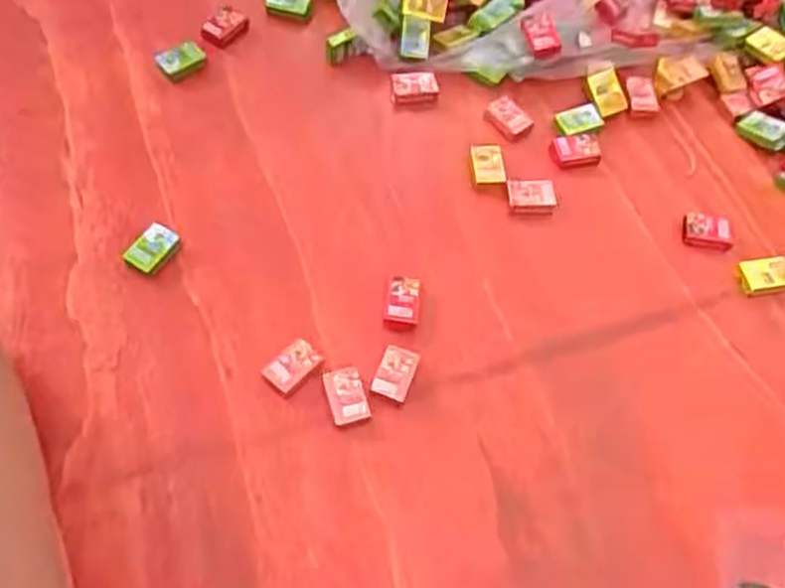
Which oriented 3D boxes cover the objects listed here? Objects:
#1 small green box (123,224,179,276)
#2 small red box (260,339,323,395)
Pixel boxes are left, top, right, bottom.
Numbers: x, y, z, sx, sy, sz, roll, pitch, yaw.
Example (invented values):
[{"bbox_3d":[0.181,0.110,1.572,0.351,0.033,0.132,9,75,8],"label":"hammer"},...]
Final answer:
[{"bbox_3d":[-0.120,-0.022,0.392,0.016,0.012,0.024,34,65,14],"label":"small green box"},{"bbox_3d":[-0.046,0.033,0.362,0.025,0.004,0.016,-39,70,-21],"label":"small red box"}]

